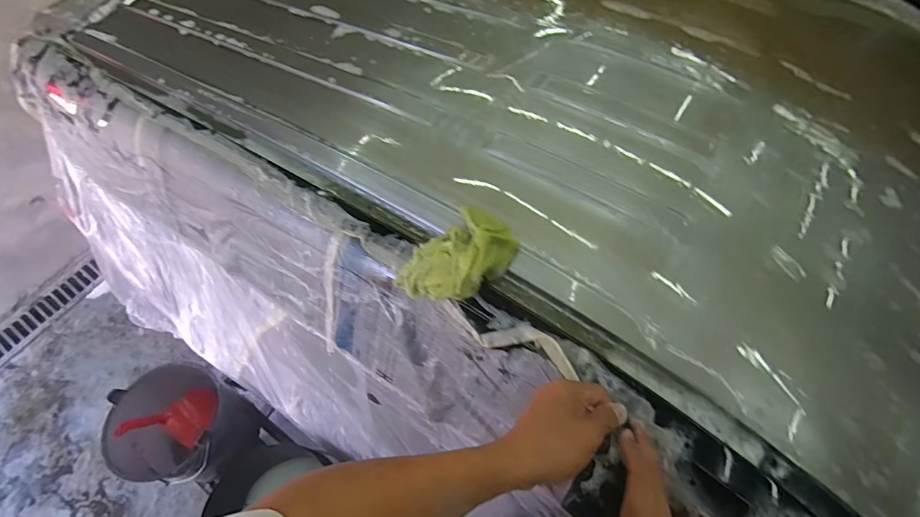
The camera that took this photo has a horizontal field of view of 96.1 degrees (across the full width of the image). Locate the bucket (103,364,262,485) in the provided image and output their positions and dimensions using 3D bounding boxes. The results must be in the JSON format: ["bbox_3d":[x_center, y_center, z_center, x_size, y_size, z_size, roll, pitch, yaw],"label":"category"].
[{"bbox_3d":[-0.787,0.489,1.199,0.285,0.303,0.289,-1,60,1],"label":"bucket"}]

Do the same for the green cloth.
[{"bbox_3d":[0.000,-0.003,0.552,0.155,0.059,0.099,-39,66,-19],"label":"green cloth"}]

